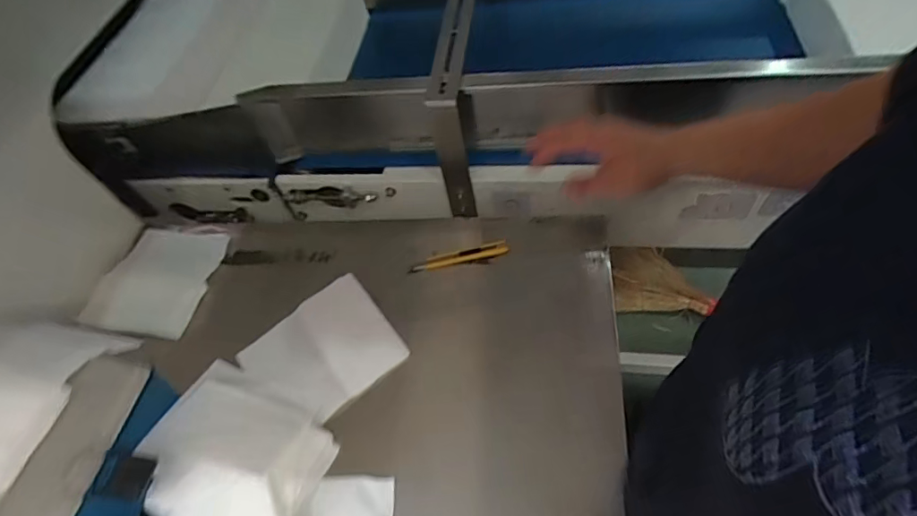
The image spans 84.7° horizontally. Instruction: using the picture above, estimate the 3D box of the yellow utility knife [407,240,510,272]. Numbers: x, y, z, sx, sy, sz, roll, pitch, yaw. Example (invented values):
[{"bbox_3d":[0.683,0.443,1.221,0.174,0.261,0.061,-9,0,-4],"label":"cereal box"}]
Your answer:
[{"bbox_3d":[0.001,-0.002,0.676,0.133,0.014,0.021,-14,54,1],"label":"yellow utility knife"}]

